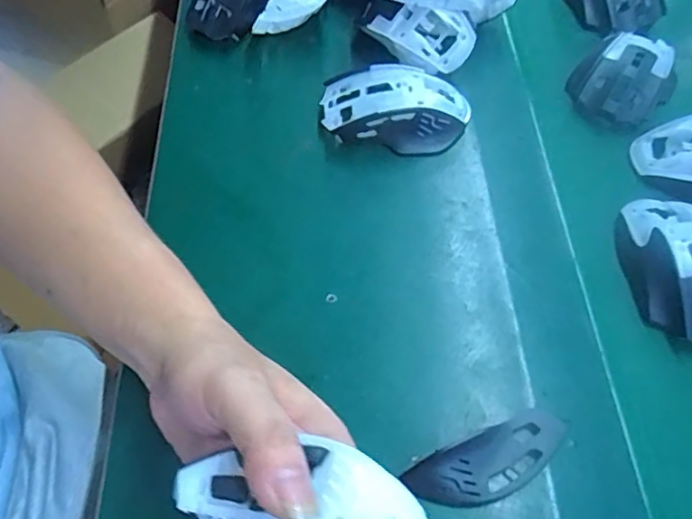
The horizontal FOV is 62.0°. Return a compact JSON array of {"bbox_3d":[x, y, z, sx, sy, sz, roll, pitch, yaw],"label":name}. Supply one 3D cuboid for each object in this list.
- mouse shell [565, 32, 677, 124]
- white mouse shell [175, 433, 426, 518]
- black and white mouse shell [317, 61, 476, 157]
[{"bbox_3d":[0.232,-0.153,0.481,0.073,0.031,0.080,38,63,18],"label":"mouse shell"},{"bbox_3d":[-0.012,0.100,0.234,0.106,0.075,0.038,11,60,5],"label":"white mouse shell"},{"bbox_3d":[0.038,-0.117,0.444,0.116,0.034,0.066,6,58,0],"label":"black and white mouse shell"}]

